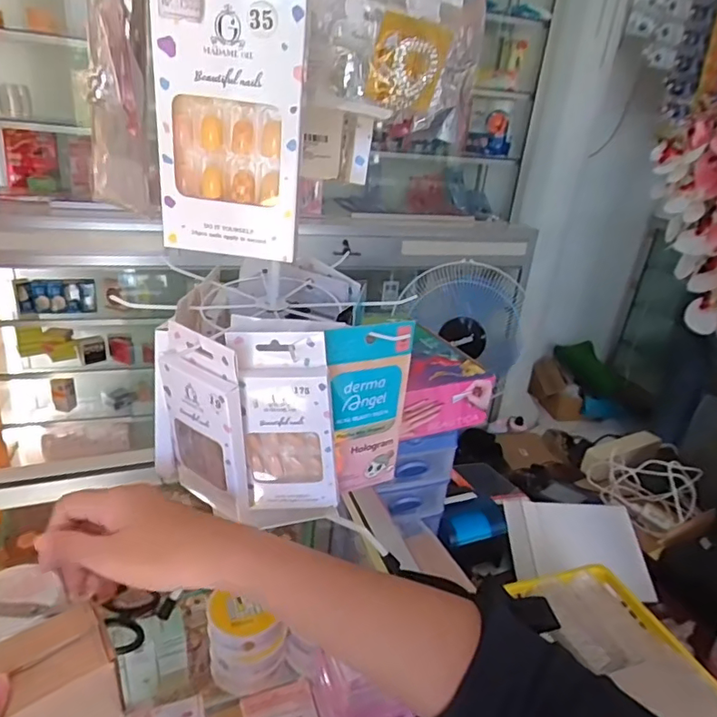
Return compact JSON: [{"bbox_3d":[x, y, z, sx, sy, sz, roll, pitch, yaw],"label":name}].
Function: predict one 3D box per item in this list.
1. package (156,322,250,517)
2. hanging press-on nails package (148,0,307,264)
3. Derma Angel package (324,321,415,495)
[{"bbox_3d":[-0.109,0.048,0.382,0.068,0.138,0.018,22,30,30],"label":"package"},{"bbox_3d":[-0.061,-0.120,0.254,0.069,0.142,0.014,6,25,0],"label":"hanging press-on nails package"},{"bbox_3d":[0.005,0.040,0.415,0.072,0.137,0.013,-11,30,-31],"label":"Derma Angel package"}]

